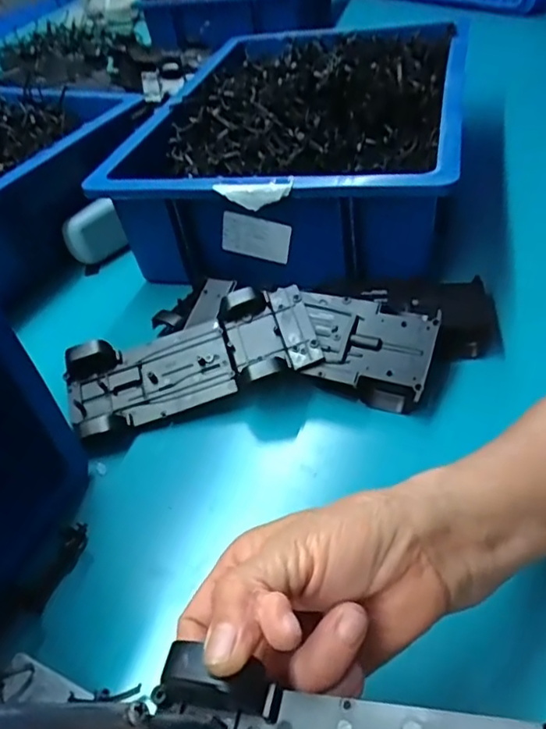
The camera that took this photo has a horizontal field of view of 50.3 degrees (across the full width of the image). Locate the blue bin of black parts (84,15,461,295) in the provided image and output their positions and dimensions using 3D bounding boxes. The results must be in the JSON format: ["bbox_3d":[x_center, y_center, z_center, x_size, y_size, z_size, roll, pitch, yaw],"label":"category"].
[{"bbox_3d":[0.033,-0.235,0.625,0.311,0.108,0.394,6,45,14],"label":"blue bin of black parts"}]

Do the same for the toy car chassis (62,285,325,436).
[{"bbox_3d":[-0.063,-0.002,0.445,0.192,0.036,0.079,-17,62,5],"label":"toy car chassis"}]

